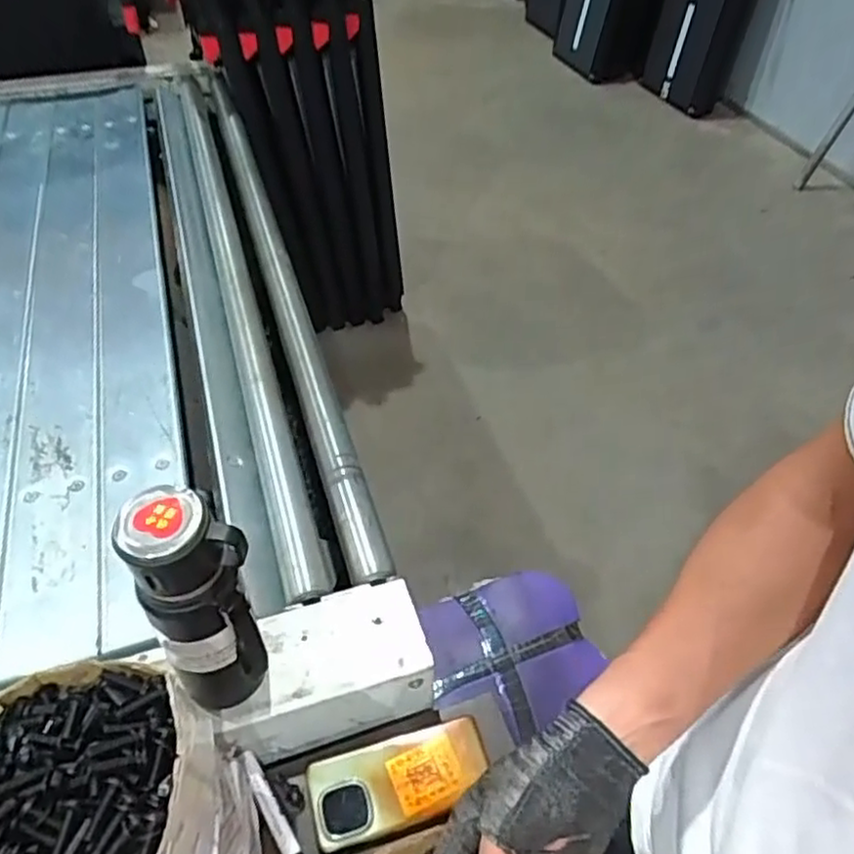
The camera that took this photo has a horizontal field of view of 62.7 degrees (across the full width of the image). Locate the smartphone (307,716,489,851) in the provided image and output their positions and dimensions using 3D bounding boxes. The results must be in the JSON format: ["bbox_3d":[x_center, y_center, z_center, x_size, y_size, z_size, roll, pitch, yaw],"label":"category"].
[{"bbox_3d":[-0.024,0.322,0.641,0.161,0.010,0.076,-12,47,-13],"label":"smartphone"}]

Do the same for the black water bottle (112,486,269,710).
[{"bbox_3d":[-0.176,0.153,0.564,0.073,0.248,0.070,-24,50,-23],"label":"black water bottle"}]

